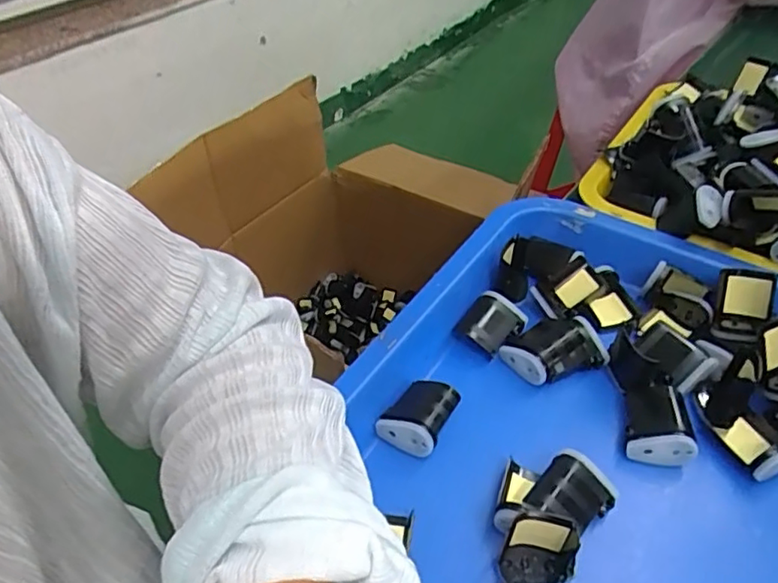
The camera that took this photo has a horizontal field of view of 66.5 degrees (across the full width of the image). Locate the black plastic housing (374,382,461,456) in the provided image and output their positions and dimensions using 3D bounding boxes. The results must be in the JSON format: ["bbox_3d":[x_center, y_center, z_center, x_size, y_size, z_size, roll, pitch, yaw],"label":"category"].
[{"bbox_3d":[0.017,0.072,0.346,0.036,0.024,0.041,20,48,20],"label":"black plastic housing"}]

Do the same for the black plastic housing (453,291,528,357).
[{"bbox_3d":[0.068,0.022,0.399,0.037,0.018,0.038,27,51,26],"label":"black plastic housing"}]

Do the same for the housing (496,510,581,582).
[{"bbox_3d":[0.072,0.122,0.280,0.033,0.037,0.030,19,48,20],"label":"housing"}]

